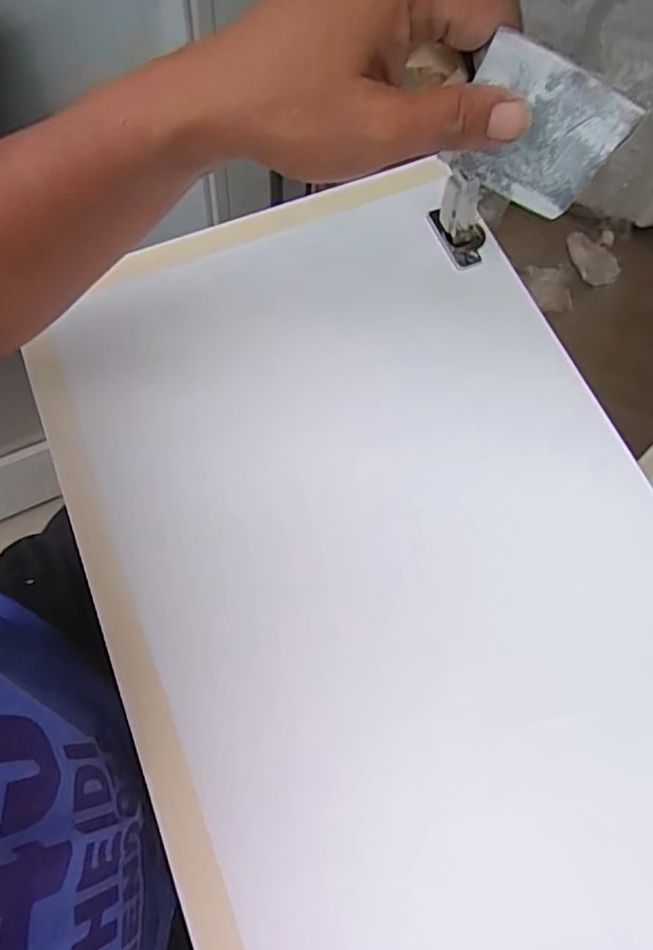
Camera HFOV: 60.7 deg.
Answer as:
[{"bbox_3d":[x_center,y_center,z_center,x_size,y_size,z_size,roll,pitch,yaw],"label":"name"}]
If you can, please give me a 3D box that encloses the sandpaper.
[{"bbox_3d":[0.086,-0.141,0.233,0.060,0.057,0.004,28,65,-3],"label":"sandpaper"}]

